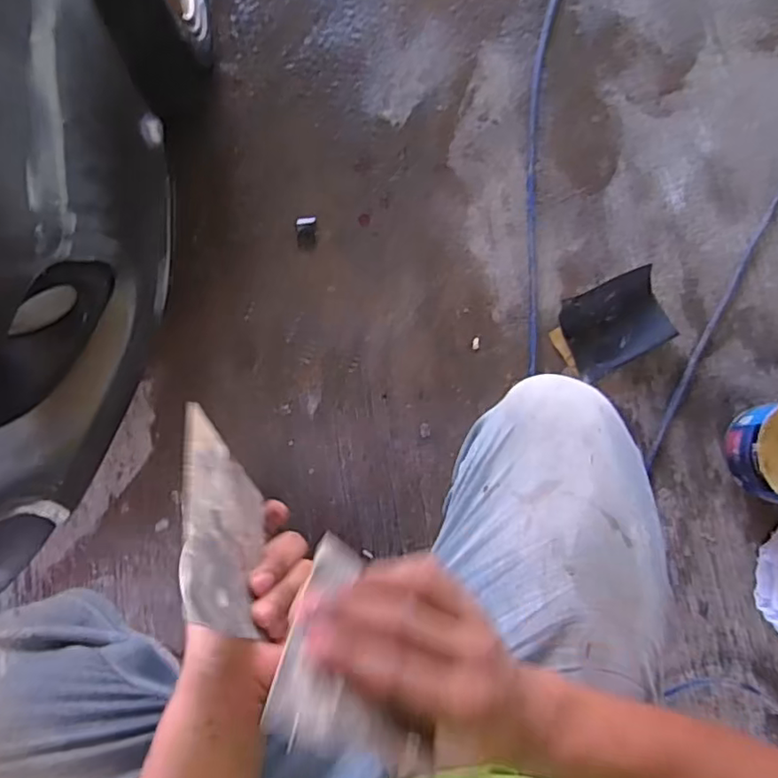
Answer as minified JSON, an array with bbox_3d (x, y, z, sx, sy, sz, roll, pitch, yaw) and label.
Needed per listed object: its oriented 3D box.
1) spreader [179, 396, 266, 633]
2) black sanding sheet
[{"bbox_3d":[-0.103,0.088,0.369,0.005,0.099,0.139,-19,39,5],"label":"spreader"},{"bbox_3d":[0.307,-0.090,0.806,0.139,0.021,0.108,-24,80,-3],"label":"black sanding sheet"}]

